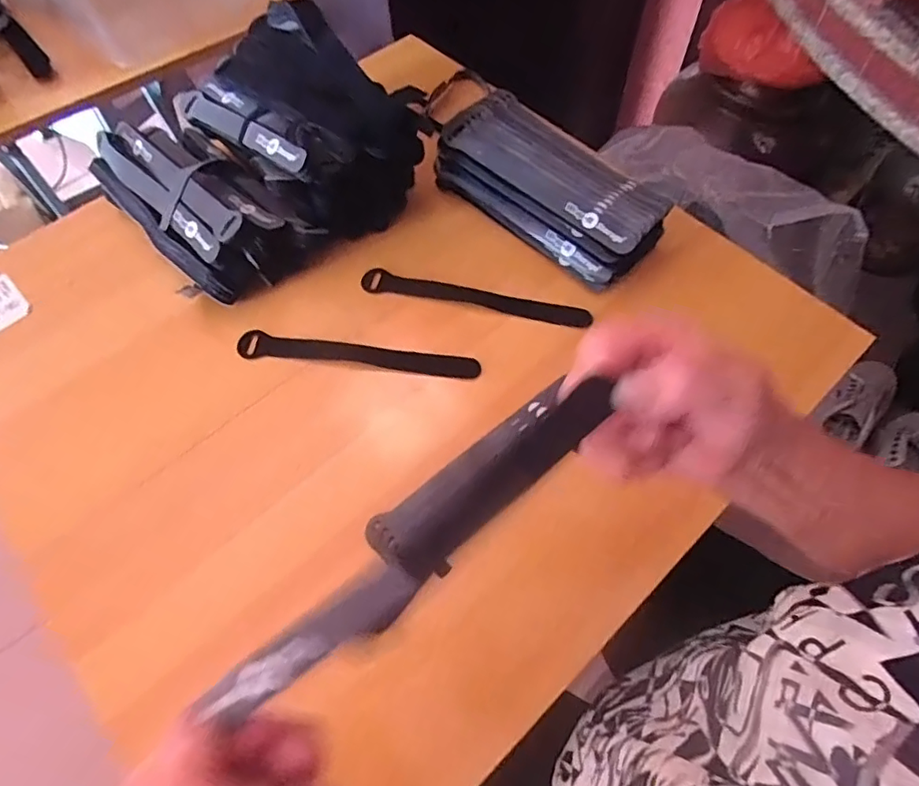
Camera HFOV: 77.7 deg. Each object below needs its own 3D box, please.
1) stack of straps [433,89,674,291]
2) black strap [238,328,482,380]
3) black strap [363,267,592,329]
[{"bbox_3d":[0.084,-0.184,0.511,0.203,0.059,0.088,38,68,19],"label":"stack of straps"},{"bbox_3d":[-0.083,-0.030,0.468,0.197,0.004,0.023,7,62,4],"label":"black strap"},{"bbox_3d":[0.013,-0.081,0.492,0.198,0.006,0.025,12,63,7],"label":"black strap"}]

